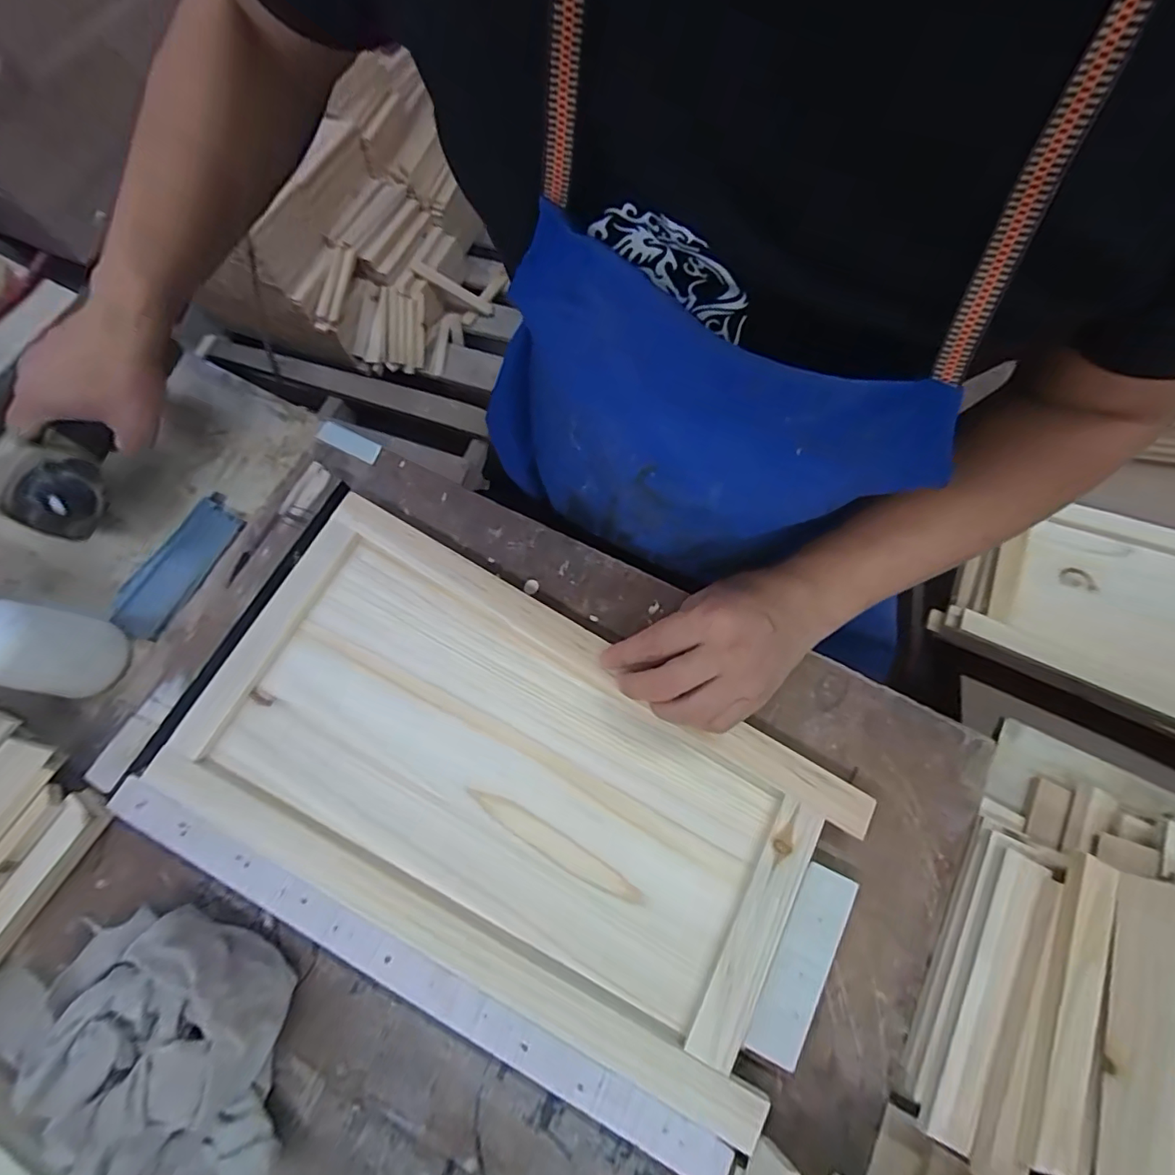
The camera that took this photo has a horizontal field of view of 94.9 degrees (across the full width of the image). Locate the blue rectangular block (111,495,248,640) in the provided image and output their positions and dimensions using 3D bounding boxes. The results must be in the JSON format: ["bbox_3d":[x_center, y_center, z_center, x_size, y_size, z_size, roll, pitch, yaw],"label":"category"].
[{"bbox_3d":[-0.350,-0.020,0.462,0.058,0.009,0.128,29,72,13],"label":"blue rectangular block"}]

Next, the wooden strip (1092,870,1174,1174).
[{"bbox_3d":[0.291,0.235,0.281,0.031,0.009,0.155,5,68,49],"label":"wooden strip"}]

